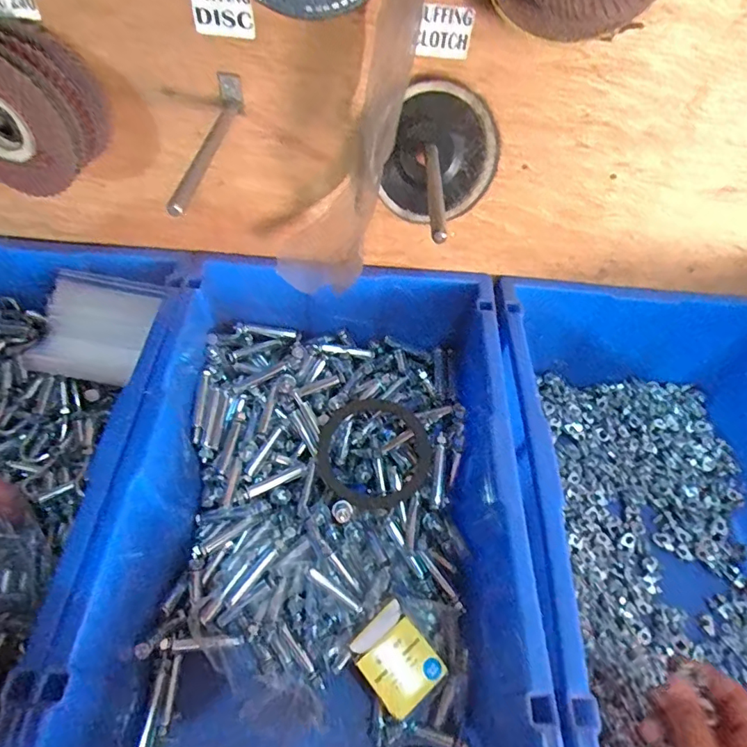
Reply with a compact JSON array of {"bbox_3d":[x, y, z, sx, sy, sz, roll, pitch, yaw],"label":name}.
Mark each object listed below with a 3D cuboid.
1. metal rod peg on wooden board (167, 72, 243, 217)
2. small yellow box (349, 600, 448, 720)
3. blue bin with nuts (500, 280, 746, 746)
[{"bbox_3d":[-0.107,-0.153,0.328,0.016,0.026,0.140,5,53,-1],"label":"metal rod peg on wooden board"},{"bbox_3d":[0.018,0.228,0.398,0.053,0.027,0.065,-33,62,-26],"label":"small yellow box"},{"bbox_3d":[0.264,0.139,0.439,0.310,0.157,0.432,6,53,-1],"label":"blue bin with nuts"}]

